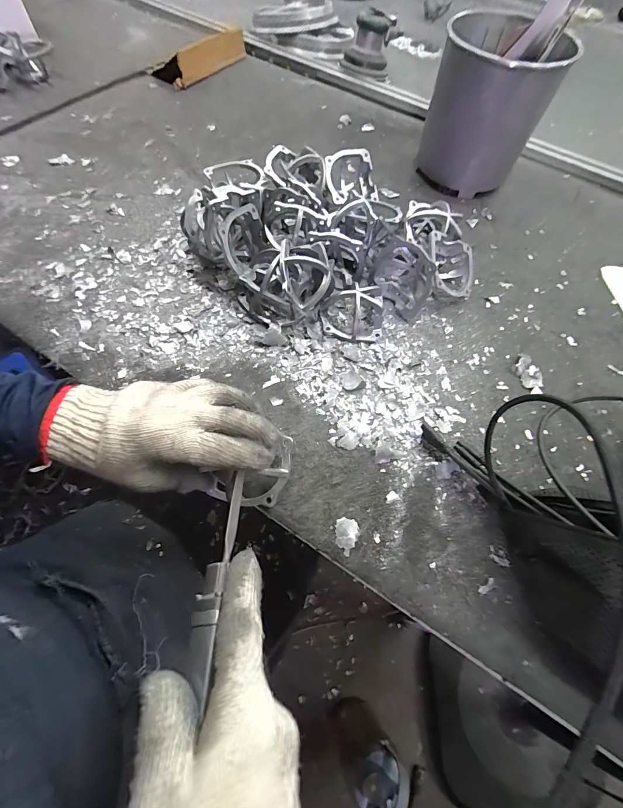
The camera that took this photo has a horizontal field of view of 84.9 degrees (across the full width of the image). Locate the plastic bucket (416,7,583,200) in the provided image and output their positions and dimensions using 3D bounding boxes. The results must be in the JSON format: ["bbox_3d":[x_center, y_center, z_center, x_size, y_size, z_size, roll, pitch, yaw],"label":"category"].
[{"bbox_3d":[0.276,-0.474,0.549,0.168,0.171,0.179,2,63,-3],"label":"plastic bucket"}]

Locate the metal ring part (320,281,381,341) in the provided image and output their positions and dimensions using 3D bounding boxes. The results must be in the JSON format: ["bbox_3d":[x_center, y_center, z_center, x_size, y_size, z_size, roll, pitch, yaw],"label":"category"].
[{"bbox_3d":[0.051,-0.111,0.420,0.074,0.039,0.064,-1,63,-5],"label":"metal ring part"}]

